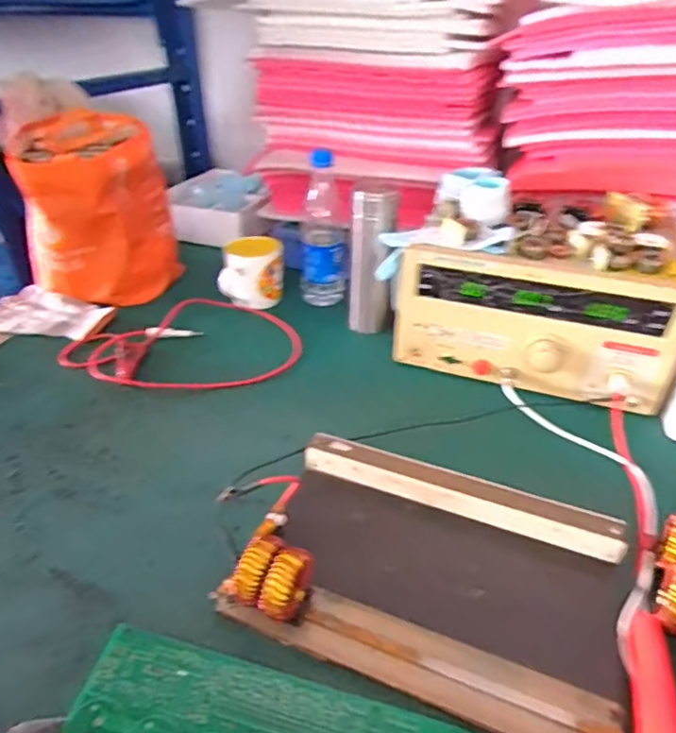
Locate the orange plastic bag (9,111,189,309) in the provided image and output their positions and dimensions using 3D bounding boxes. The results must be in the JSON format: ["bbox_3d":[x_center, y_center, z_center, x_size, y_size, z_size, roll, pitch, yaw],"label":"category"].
[{"bbox_3d":[-0.367,-0.231,0.804,0.217,0.232,0.172,-15,38,-20],"label":"orange plastic bag"}]

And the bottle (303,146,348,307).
[{"bbox_3d":[-0.025,-0.211,0.825,0.067,0.231,0.072,-3,35,-4],"label":"bottle"}]

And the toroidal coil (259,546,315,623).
[{"bbox_3d":[-0.037,0.167,0.407,0.021,0.055,0.051,15,38,20],"label":"toroidal coil"}]

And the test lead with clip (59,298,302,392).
[{"bbox_3d":[-0.202,-0.023,0.730,0.296,0.037,0.224,-25,43,-31],"label":"test lead with clip"}]

